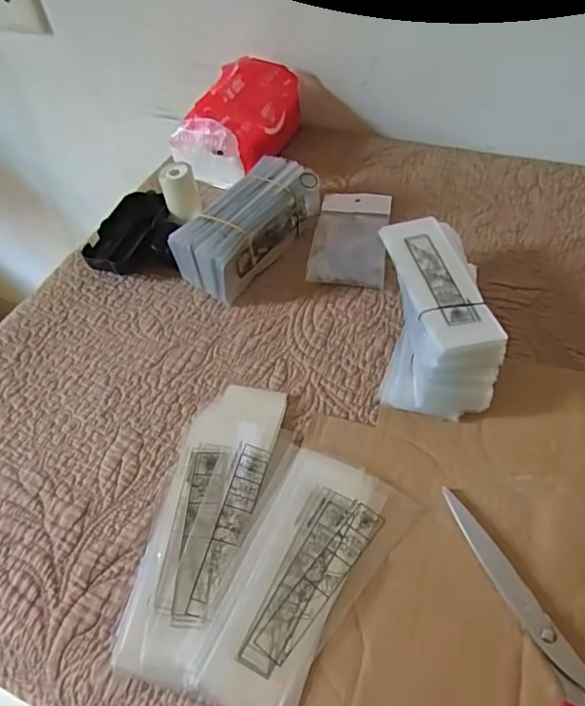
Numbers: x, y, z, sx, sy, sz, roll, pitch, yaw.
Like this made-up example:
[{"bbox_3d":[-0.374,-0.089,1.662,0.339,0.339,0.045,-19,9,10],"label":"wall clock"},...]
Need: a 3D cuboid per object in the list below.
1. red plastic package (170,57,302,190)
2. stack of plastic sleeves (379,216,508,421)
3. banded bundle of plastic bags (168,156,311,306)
[{"bbox_3d":[-0.059,-0.263,0.613,0.098,0.077,0.151,16,54,19],"label":"red plastic package"},{"bbox_3d":[0.113,-0.035,0.434,0.078,0.051,0.173,1,50,7],"label":"stack of plastic sleeves"},{"bbox_3d":[-0.043,-0.119,0.520,0.063,0.055,0.153,24,57,24],"label":"banded bundle of plastic bags"}]

